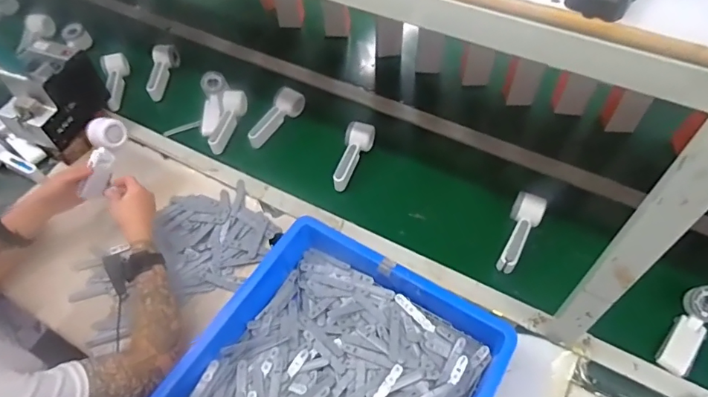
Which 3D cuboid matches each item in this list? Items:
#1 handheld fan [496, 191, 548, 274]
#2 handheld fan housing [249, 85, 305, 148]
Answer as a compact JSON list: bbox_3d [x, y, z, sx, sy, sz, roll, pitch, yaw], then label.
[{"bbox_3d":[0.319,0.064,0.918,0.060,0.057,0.164,27,58,20],"label":"handheld fan"},{"bbox_3d":[-0.185,-0.189,1.103,0.049,0.056,0.162,39,84,22],"label":"handheld fan housing"}]

